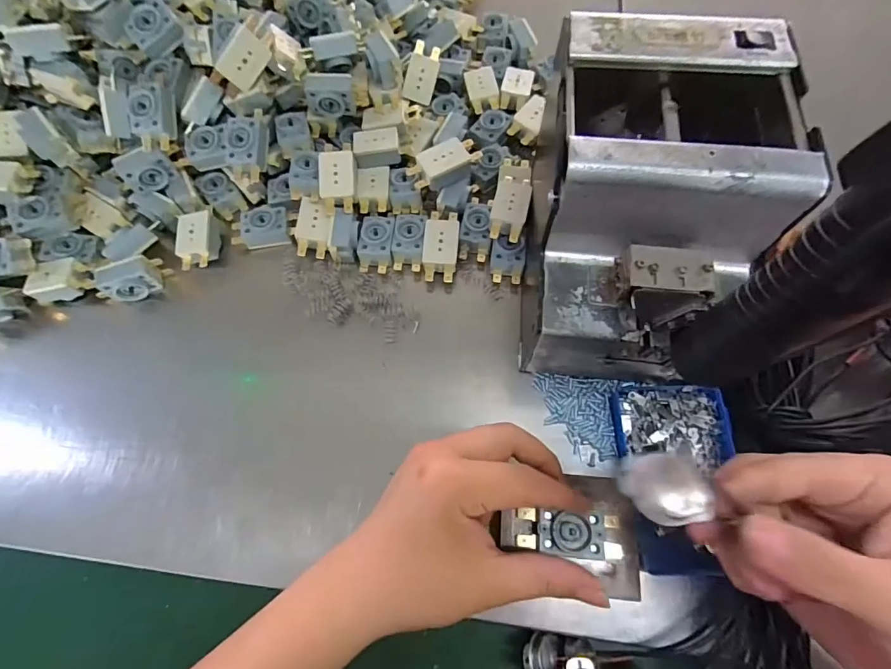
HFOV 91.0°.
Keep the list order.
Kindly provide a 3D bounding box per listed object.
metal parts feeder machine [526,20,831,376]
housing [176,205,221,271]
[{"bbox_3d":[0.120,-0.079,0.262,0.123,0.113,0.180,8,69,5],"label":"metal parts feeder machine"},{"bbox_3d":[-0.202,-0.078,0.359,0.026,0.019,0.053,-5,69,0],"label":"housing"}]

